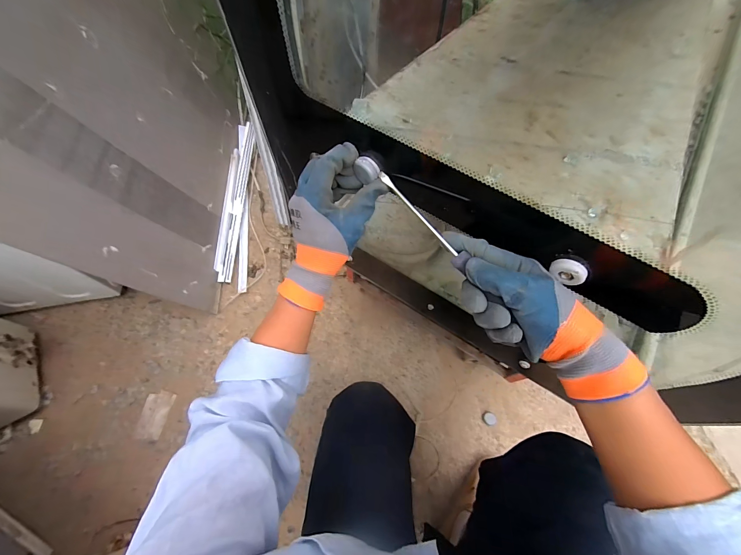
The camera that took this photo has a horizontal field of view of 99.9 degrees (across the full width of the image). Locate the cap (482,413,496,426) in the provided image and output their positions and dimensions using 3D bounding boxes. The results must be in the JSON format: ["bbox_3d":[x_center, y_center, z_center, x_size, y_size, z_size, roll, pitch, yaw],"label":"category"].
[{"bbox_3d":[0.310,0.370,0.813,0.033,0.019,0.028,28,67,13],"label":"cap"}]

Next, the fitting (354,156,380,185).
[{"bbox_3d":[-0.003,-0.118,0.344,0.027,0.024,0.015,31,67,14],"label":"fitting"}]

